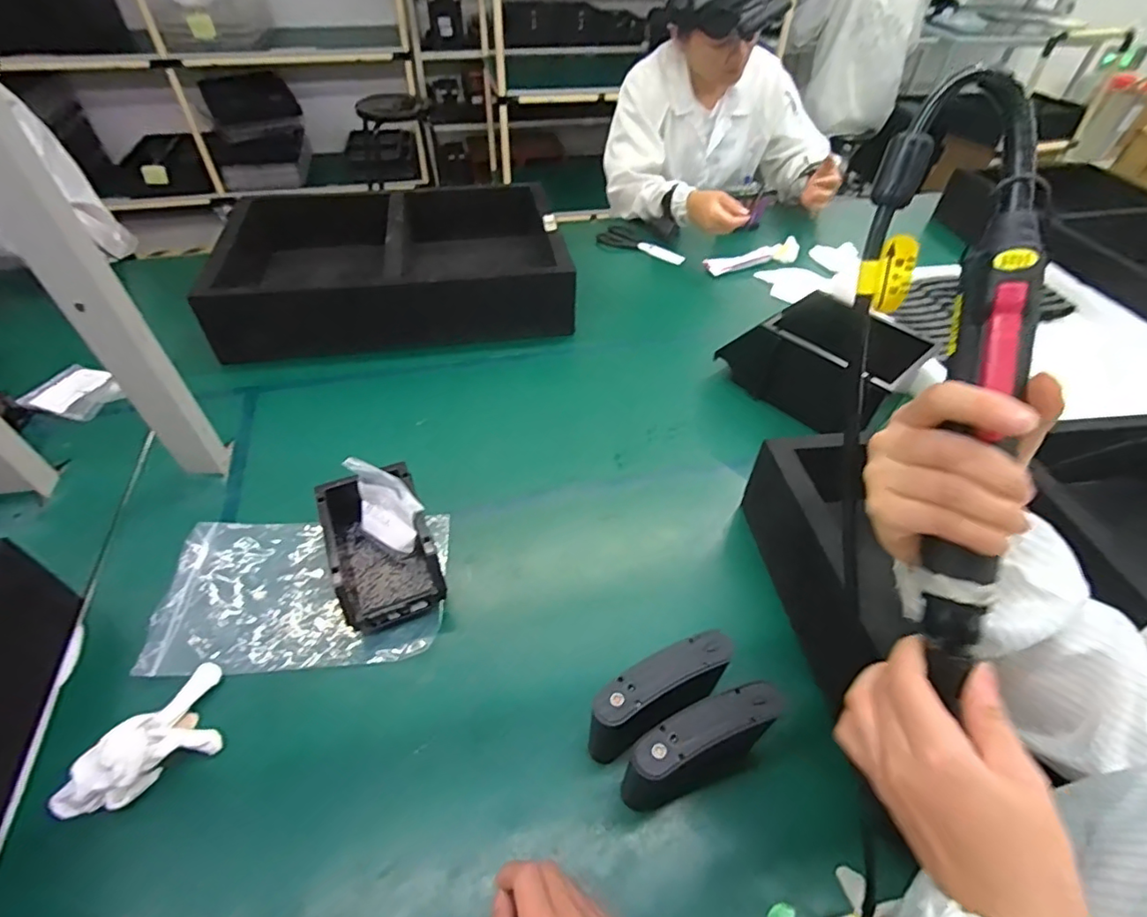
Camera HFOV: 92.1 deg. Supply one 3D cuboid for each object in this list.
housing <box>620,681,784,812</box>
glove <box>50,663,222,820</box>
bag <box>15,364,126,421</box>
[{"bbox_3d":[0.097,0.236,0.450,0.120,0.111,0.034,-17,50,-17],"label":"housing"},{"bbox_3d":[-0.361,0.246,0.473,0.074,0.040,0.141,27,52,21],"label":"glove"},{"bbox_3d":[-0.726,-0.101,0.811,0.117,0.019,0.094,9,48,6],"label":"bag"}]

